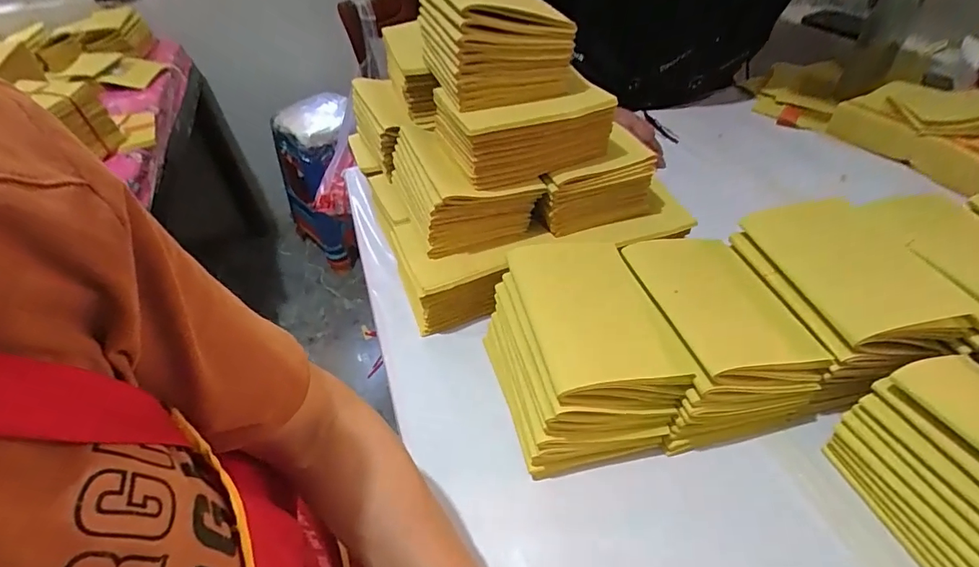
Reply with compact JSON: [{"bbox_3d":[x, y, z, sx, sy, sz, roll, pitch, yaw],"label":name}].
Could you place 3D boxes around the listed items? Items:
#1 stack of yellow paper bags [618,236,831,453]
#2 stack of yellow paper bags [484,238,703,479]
[{"bbox_3d":[0.203,0.046,0.450,0.135,0.102,0.160,-11,44,-7],"label":"stack of yellow paper bags"},{"bbox_3d":[0.075,0.064,0.439,0.130,0.103,0.165,-13,45,-8],"label":"stack of yellow paper bags"}]

